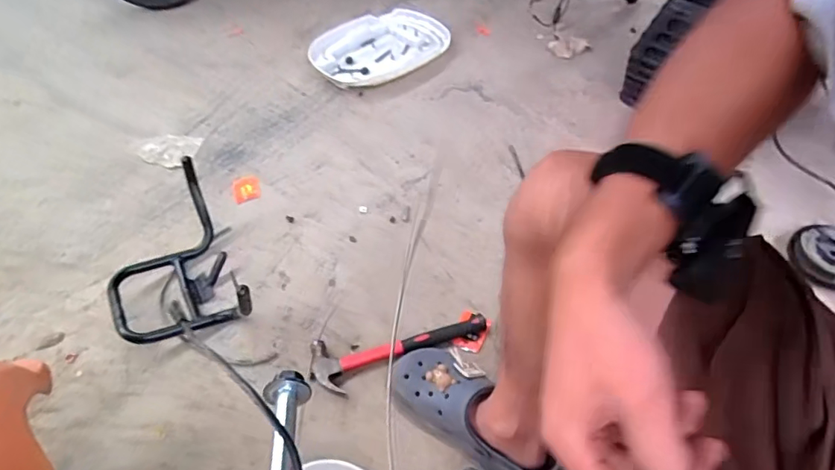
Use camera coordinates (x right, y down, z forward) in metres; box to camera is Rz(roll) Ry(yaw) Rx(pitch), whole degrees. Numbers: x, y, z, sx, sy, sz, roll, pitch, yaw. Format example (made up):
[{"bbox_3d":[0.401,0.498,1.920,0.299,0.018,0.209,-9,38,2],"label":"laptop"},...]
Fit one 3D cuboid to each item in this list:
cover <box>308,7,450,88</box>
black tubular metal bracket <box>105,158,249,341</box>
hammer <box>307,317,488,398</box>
[{"bbox_3d":[-0.096,-0.509,1.371,0.382,0.044,0.289,-37,56,-23],"label":"cover"},{"bbox_3d":[-0.432,0.046,0.880,0.210,0.130,0.266,-25,52,-15],"label":"black tubular metal bracket"},{"bbox_3d":[-0.024,0.180,0.802,0.274,0.025,0.082,-11,50,-5],"label":"hammer"}]

